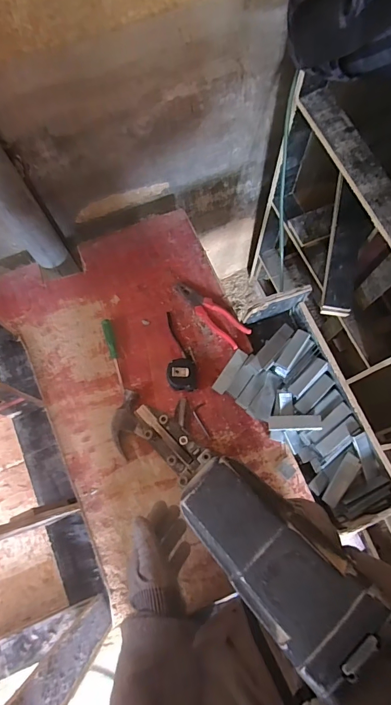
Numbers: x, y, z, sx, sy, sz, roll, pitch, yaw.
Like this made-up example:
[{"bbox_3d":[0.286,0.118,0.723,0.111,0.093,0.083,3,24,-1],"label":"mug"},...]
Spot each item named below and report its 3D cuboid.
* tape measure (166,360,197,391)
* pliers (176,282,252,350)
[{"bbox_3d":[-0.029,0.048,0.798,0.063,0.038,0.068,-3,72,1],"label":"tape measure"},{"bbox_3d":[0.031,-0.088,0.836,0.188,0.013,0.053,39,78,13],"label":"pliers"}]

